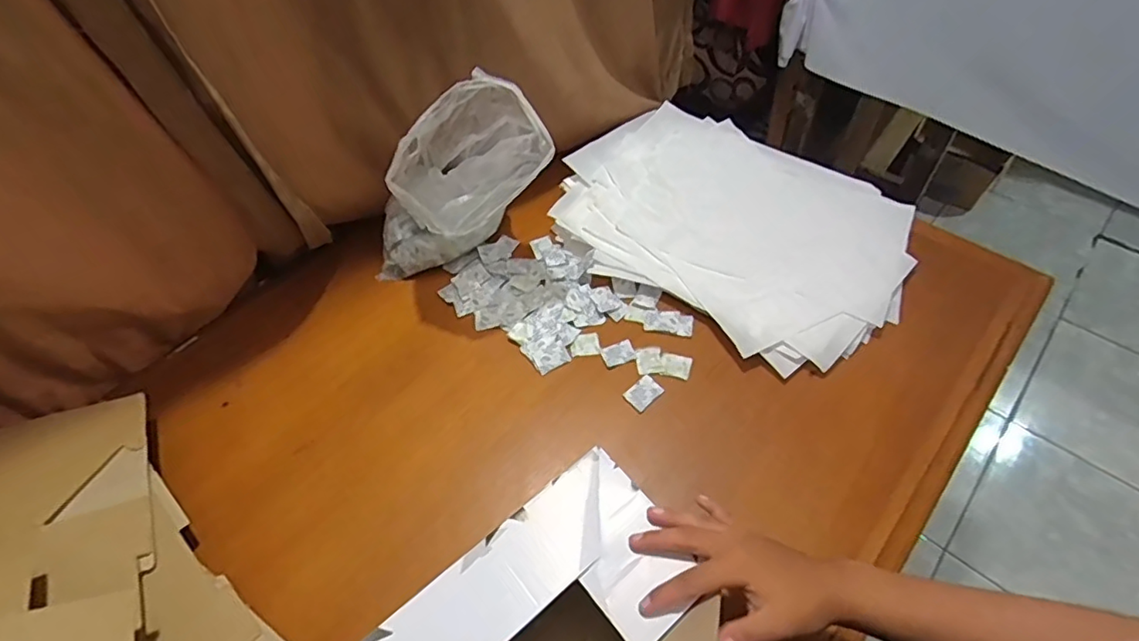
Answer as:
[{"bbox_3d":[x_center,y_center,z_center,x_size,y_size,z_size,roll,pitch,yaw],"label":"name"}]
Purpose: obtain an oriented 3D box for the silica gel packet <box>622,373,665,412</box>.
[{"bbox_3d":[0.085,0.083,0.663,0.040,0.004,0.030,-35,59,-21],"label":"silica gel packet"}]

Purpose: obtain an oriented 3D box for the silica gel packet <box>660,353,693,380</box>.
[{"bbox_3d":[0.125,0.053,0.678,0.034,0.004,0.029,11,55,12],"label":"silica gel packet"}]

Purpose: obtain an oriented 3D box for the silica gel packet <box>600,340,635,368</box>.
[{"bbox_3d":[0.059,0.039,0.693,0.037,0.006,0.026,-19,54,-10],"label":"silica gel packet"}]

